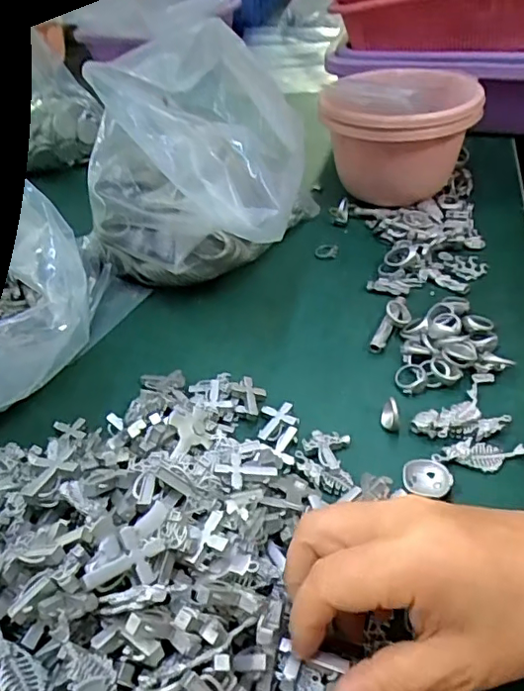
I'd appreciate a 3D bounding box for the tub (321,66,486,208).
[{"bbox_3d":[0.135,-0.201,0.555,0.141,0.112,0.132,7,45,14],"label":"tub"}]

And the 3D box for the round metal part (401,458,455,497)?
[{"bbox_3d":[0.098,0.078,0.333,0.028,0.009,0.025,14,46,20],"label":"round metal part"}]

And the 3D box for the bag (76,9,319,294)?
[{"bbox_3d":[-0.045,-0.140,0.464,0.180,0.178,0.148,15,47,21],"label":"bag"}]

